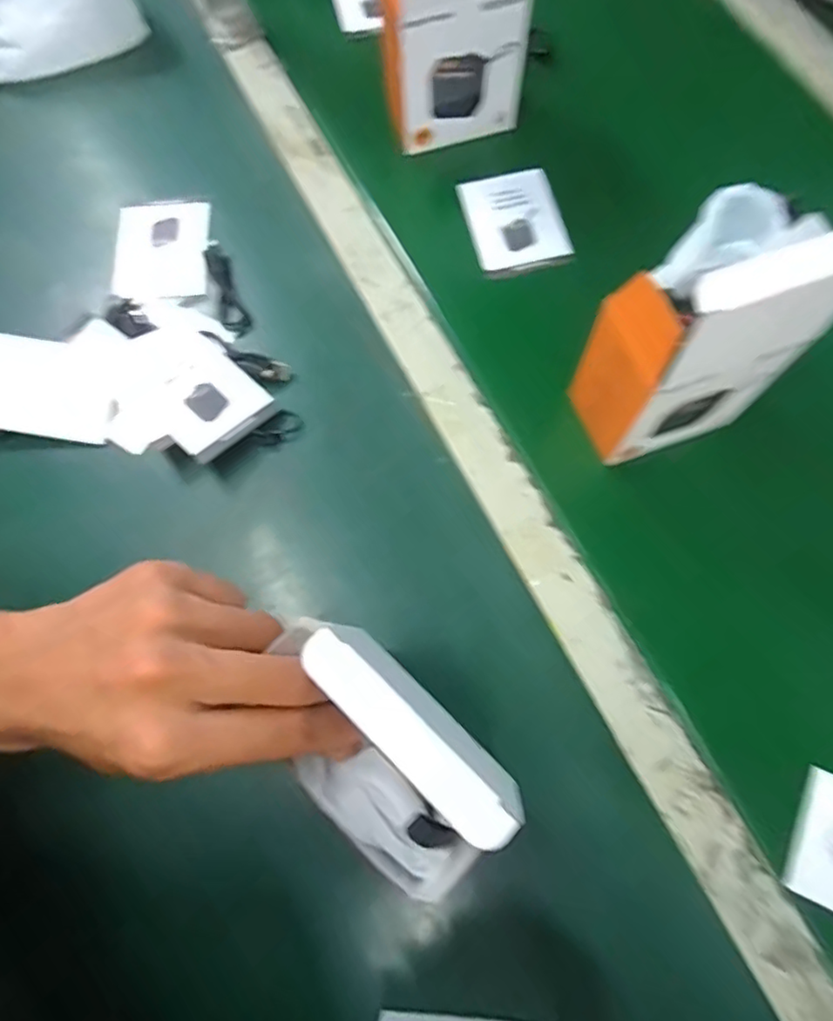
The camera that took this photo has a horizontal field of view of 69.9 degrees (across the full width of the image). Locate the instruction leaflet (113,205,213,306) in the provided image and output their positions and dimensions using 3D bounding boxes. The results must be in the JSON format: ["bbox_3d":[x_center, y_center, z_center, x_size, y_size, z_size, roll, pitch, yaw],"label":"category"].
[{"bbox_3d":[-0.209,-0.210,0.484,0.078,0.008,0.093,-2,74,4],"label":"instruction leaflet"}]

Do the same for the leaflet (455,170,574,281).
[{"bbox_3d":[0.082,-0.241,0.498,0.074,0.014,0.097,-11,73,-4],"label":"leaflet"}]

